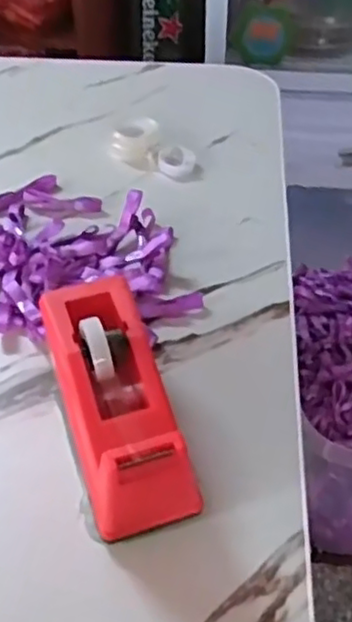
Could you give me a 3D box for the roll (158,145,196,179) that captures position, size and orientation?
[{"bbox_3d":[0.001,-0.145,0.662,0.035,0.020,0.035,0,44,0],"label":"roll"}]

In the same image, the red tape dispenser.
[{"bbox_3d":[-0.037,0.054,0.417,0.065,0.072,0.153,-14,46,-14],"label":"red tape dispenser"}]

